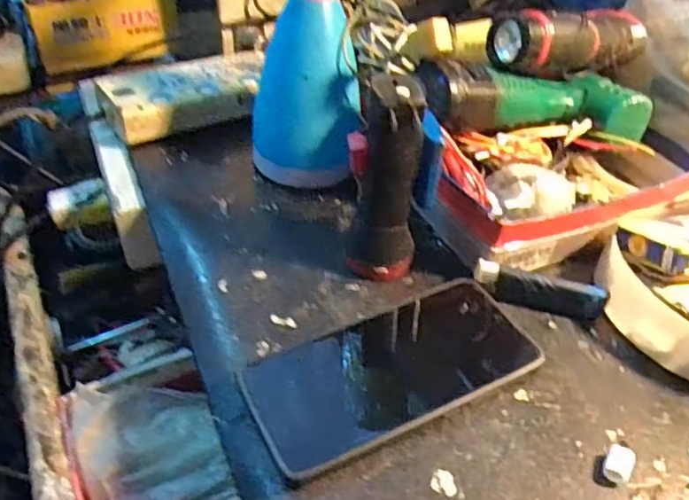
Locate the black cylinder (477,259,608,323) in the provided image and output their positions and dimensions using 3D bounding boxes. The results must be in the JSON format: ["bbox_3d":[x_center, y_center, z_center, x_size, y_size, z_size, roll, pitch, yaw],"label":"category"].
[{"bbox_3d":[0.123,0.027,0.385,0.081,0.025,0.014,12,43,9],"label":"black cylinder"}]

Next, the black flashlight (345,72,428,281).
[{"bbox_3d":[0.025,-0.039,0.374,0.046,0.126,0.042,8,42,4],"label":"black flashlight"}]

